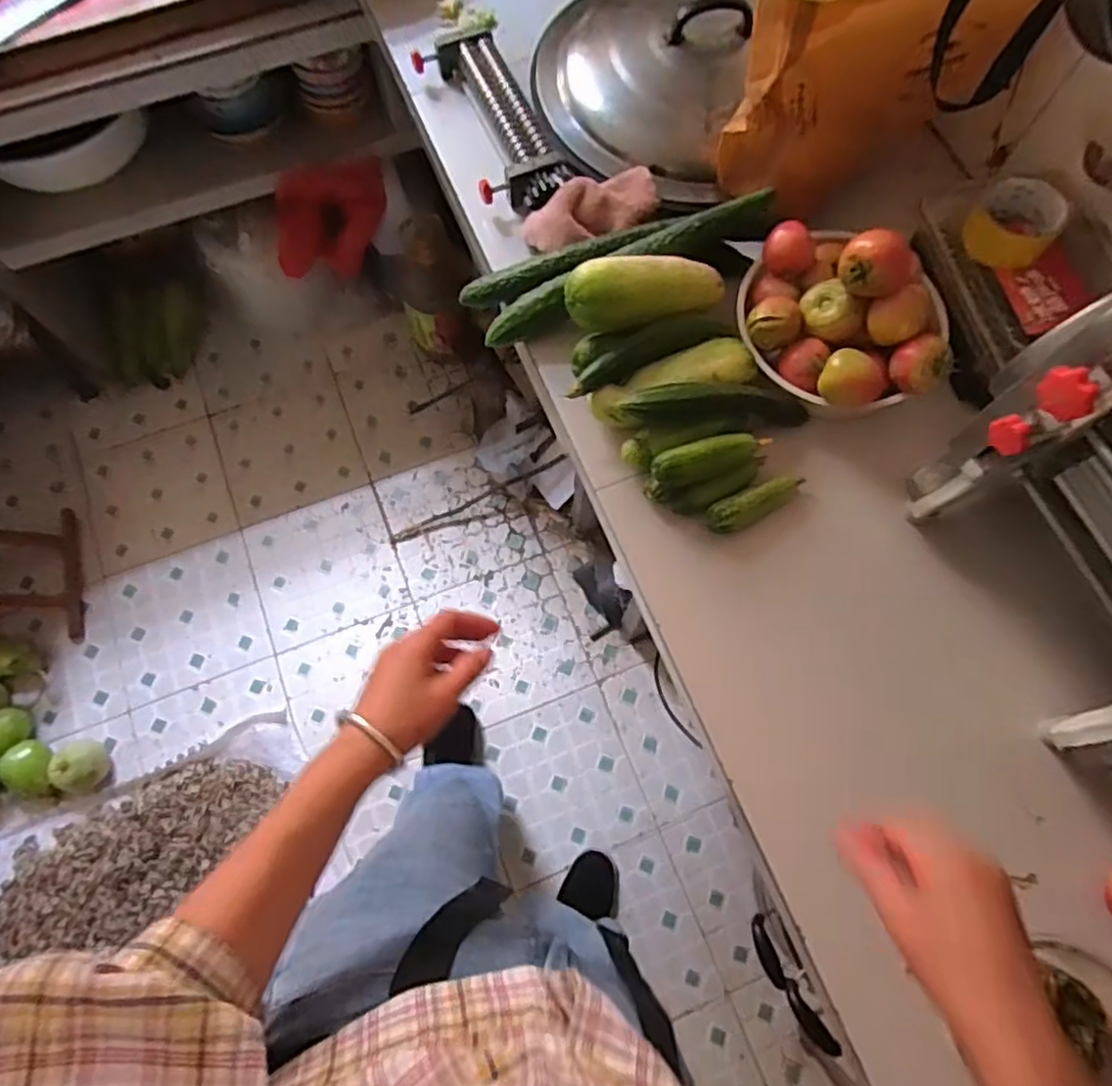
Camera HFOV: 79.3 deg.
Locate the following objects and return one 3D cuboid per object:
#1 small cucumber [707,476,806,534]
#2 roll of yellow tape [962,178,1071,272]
[{"bbox_3d":[0.204,-0.042,0.672,0.109,0.024,0.031,-24,73,-8],"label":"small cucumber"},{"bbox_3d":[0.468,-0.324,0.689,0.078,0.051,0.084,0,72,0],"label":"roll of yellow tape"}]

